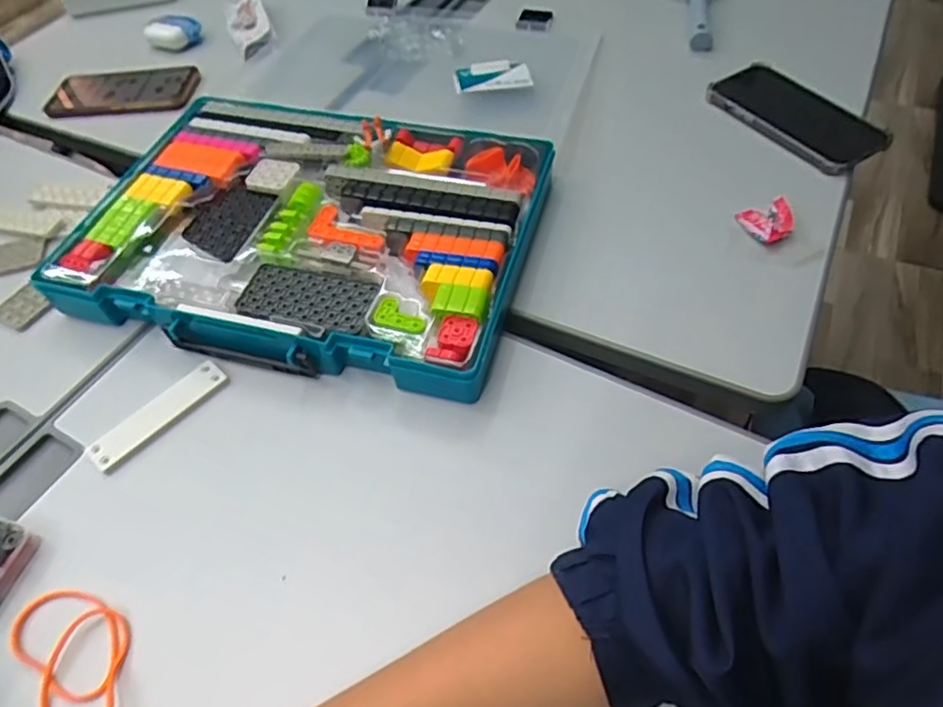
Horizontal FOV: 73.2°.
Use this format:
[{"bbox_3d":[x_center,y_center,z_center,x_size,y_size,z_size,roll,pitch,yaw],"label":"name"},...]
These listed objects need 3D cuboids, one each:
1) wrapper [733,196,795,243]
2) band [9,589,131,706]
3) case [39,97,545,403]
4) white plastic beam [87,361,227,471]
[{"bbox_3d":[0.247,-0.111,0.525,0.038,0.020,0.038,-5,53,1],"label":"wrapper"},{"bbox_3d":[-0.222,0.170,0.357,0.055,0.004,0.097,-38,59,-21],"label":"band"},{"bbox_3d":[-0.134,-0.107,0.533,0.366,0.043,0.264,11,55,12],"label":"case"},{"bbox_3d":[-0.221,0.042,0.450,0.028,0.006,0.100,36,64,26],"label":"white plastic beam"}]

